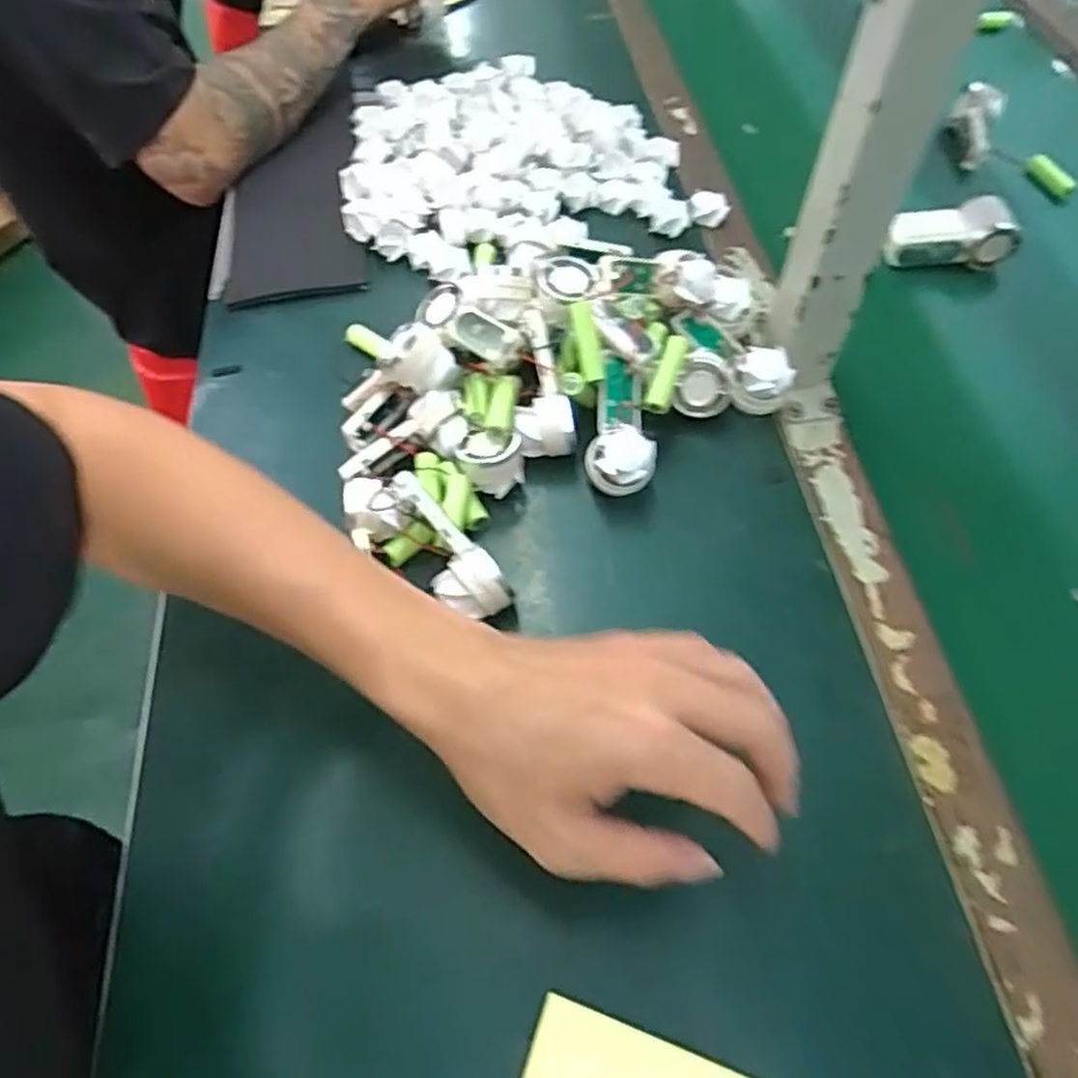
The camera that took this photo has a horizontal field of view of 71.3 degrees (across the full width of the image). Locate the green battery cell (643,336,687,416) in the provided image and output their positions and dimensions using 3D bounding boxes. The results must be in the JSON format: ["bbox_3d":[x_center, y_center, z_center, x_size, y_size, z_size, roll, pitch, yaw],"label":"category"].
[{"bbox_3d":[0.081,-0.104,0.476,0.015,0.015,0.052,19,78,9],"label":"green battery cell"}]

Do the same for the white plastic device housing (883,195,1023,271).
[{"bbox_3d":[0.326,-0.237,0.596,0.099,0.041,0.045,-8,59,-4],"label":"white plastic device housing"}]

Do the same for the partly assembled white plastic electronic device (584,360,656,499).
[{"bbox_3d":[0.053,-0.069,0.480,0.041,0.040,0.087,3,59,6],"label":"partly assembled white plastic electronic device"}]

